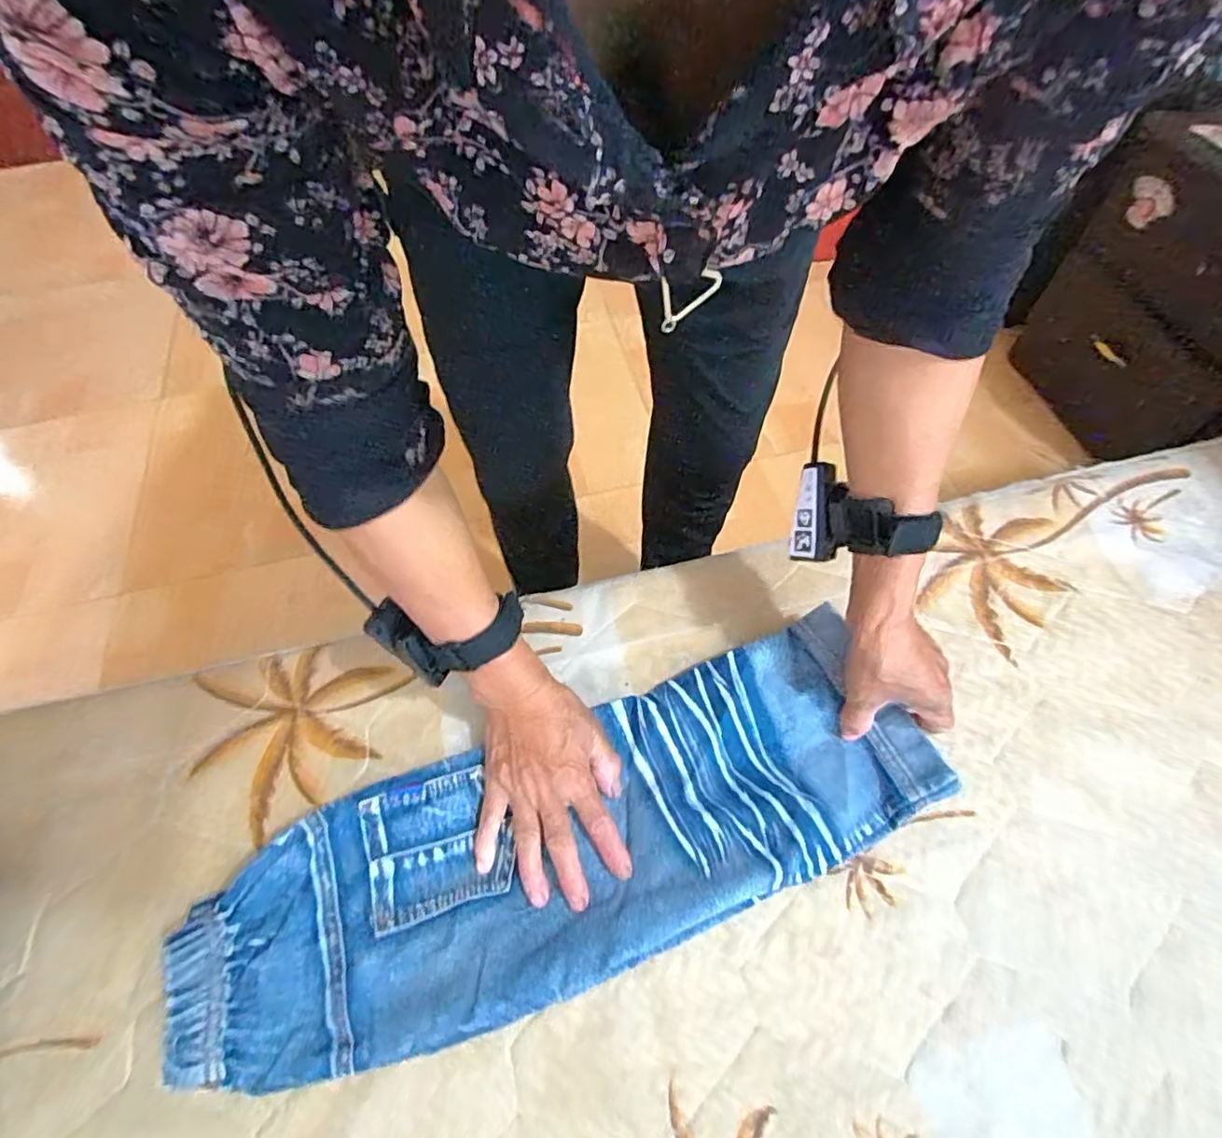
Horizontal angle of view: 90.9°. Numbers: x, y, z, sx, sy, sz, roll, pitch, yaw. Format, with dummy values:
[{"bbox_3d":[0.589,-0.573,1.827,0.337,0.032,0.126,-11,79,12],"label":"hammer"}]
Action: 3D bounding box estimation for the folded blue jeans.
[{"bbox_3d":[-0.020,0.178,0.415,0.502,0.038,0.163,-18,62,-11],"label":"folded blue jeans"}]

